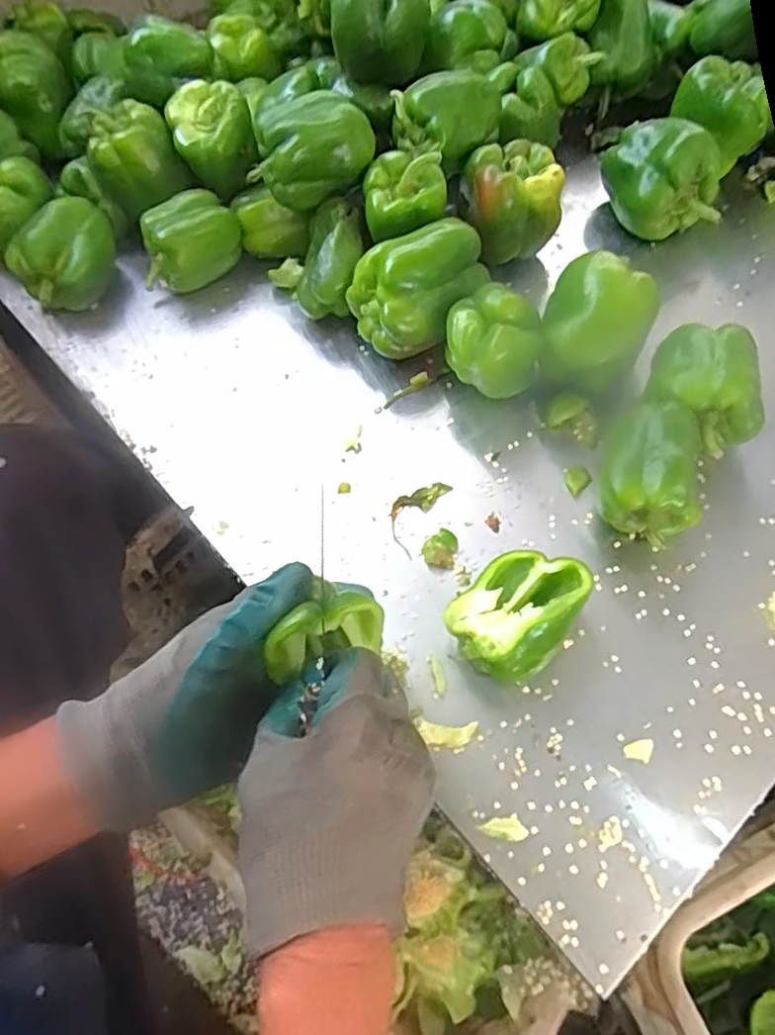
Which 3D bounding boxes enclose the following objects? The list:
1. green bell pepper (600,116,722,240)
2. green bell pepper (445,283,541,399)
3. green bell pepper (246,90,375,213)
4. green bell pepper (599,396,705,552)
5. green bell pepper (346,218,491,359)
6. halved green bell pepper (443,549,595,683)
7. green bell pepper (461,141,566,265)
[{"bbox_3d":[0.274,-0.338,0.628,0.107,0.089,0.090,3,62,5],"label":"green bell pepper"},{"bbox_3d":[0.087,-0.145,0.533,0.072,0.082,0.058,-3,61,2],"label":"green bell pepper"},{"bbox_3d":[-0.071,-0.333,0.575,0.111,0.068,0.063,-19,62,-5],"label":"green bell pepper"},{"bbox_3d":[0.196,-0.032,0.474,0.072,0.068,0.093,7,62,7],"label":"green bell pepper"},{"bbox_3d":[0.035,-0.199,0.565,0.120,0.089,0.071,-29,64,-12],"label":"green bell pepper"},{"bbox_3d":[0.093,0.064,0.438,0.070,0.051,0.104,38,70,21],"label":"halved green bell pepper"},{"bbox_3d":[0.120,-0.304,0.601,0.085,0.072,0.075,-19,62,-6],"label":"green bell pepper"}]

